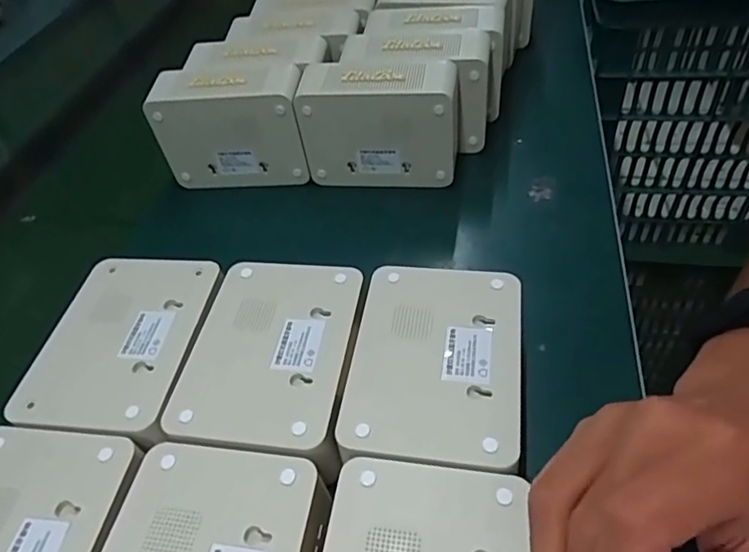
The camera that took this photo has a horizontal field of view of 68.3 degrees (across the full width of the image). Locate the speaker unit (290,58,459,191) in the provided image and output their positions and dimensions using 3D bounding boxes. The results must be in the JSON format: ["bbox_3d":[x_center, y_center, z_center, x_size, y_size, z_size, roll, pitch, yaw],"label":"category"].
[{"bbox_3d":[0.007,-0.141,0.521,0.142,0.104,0.054,5,49,11],"label":"speaker unit"}]

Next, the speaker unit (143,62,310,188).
[{"bbox_3d":[-0.138,-0.144,0.544,0.140,0.103,0.054,-3,48,4],"label":"speaker unit"}]

